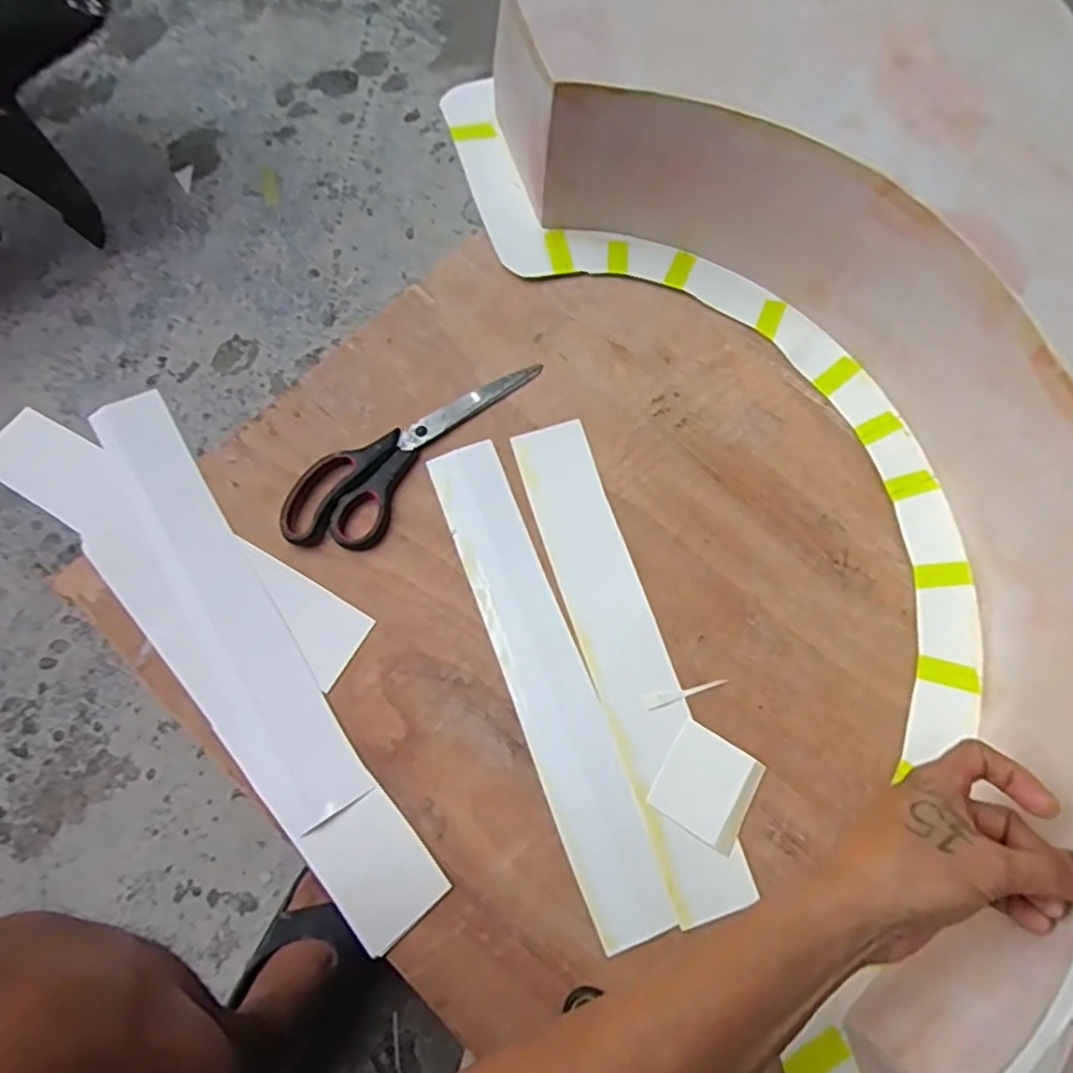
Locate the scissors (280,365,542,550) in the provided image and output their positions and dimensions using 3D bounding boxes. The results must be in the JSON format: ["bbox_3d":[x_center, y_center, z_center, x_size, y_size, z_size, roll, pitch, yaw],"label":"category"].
[{"bbox_3d":[-0.097,-0.073,0.520,0.074,0.013,0.229,43,77,13],"label":"scissors"}]

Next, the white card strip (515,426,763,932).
[{"bbox_3d":[0.061,0.076,0.479,0.057,0.004,0.351,-18,73,-5],"label":"white card strip"}]

